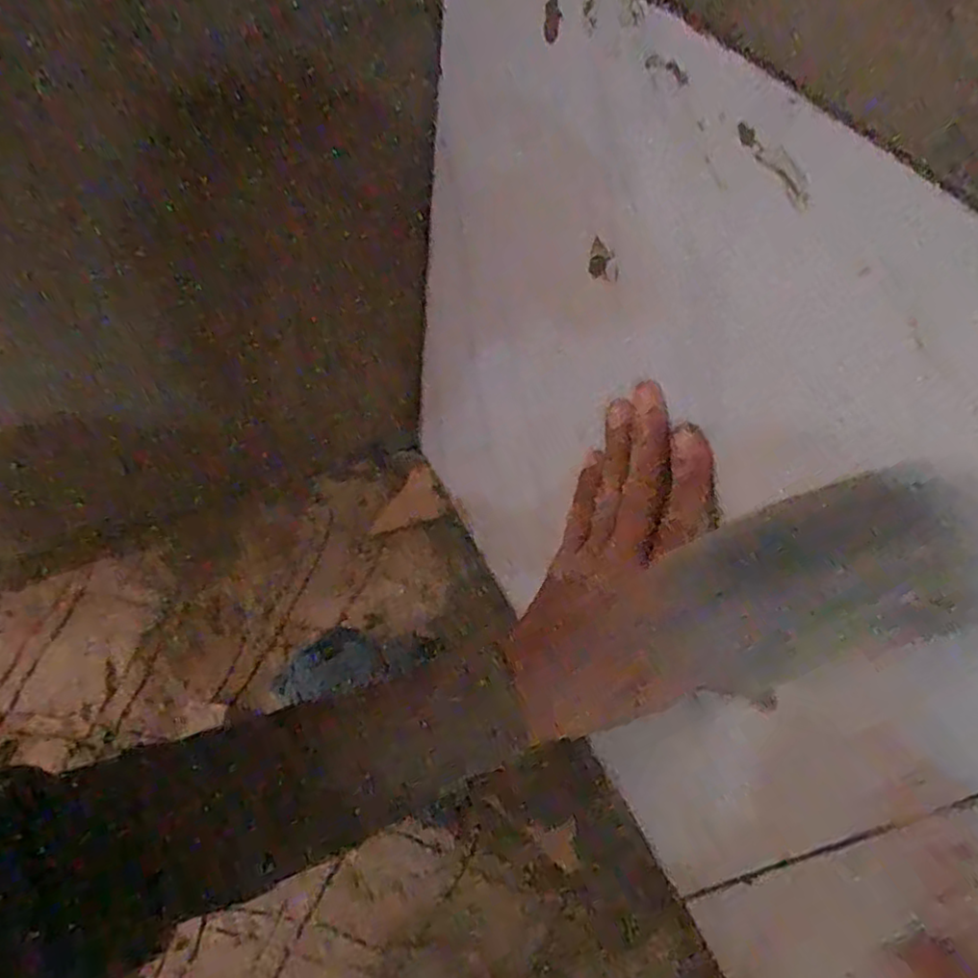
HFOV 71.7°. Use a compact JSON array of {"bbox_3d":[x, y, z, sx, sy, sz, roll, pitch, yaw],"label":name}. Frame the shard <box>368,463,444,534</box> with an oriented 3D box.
[{"bbox_3d":[-0.090,0.012,0.710,0.080,0.009,0.057,-18,77,-20],"label":"shard"}]

